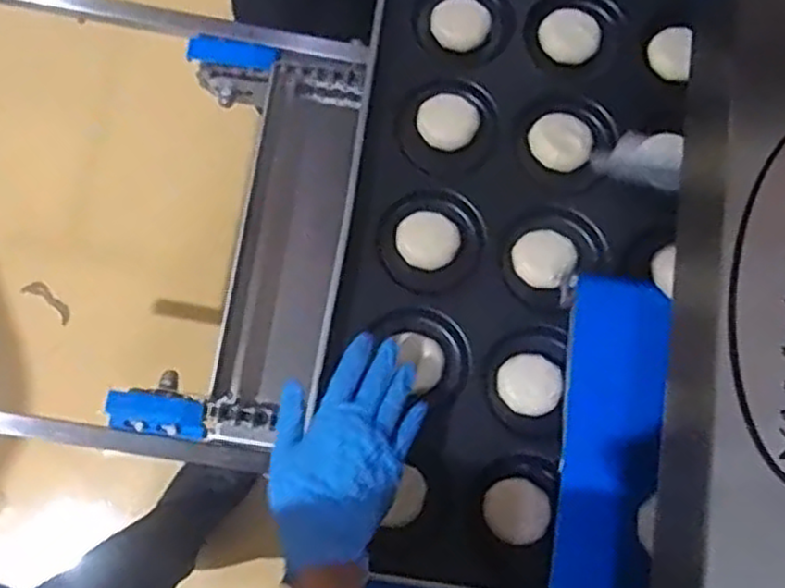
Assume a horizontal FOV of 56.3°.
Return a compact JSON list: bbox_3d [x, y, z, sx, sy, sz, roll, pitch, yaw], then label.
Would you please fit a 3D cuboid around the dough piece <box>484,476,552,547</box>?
[{"bbox_3d":[0.107,0.187,0.634,0.053,0.014,0.054,0,79,-1],"label":"dough piece"}]

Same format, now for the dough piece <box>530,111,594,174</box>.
[{"bbox_3d":[0.160,-0.144,0.698,0.048,0.026,0.057,-39,82,-8],"label":"dough piece"}]

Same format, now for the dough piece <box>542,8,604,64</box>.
[{"bbox_3d":[0.174,-0.254,0.724,0.052,0.014,0.056,0,79,-1],"label":"dough piece"}]

